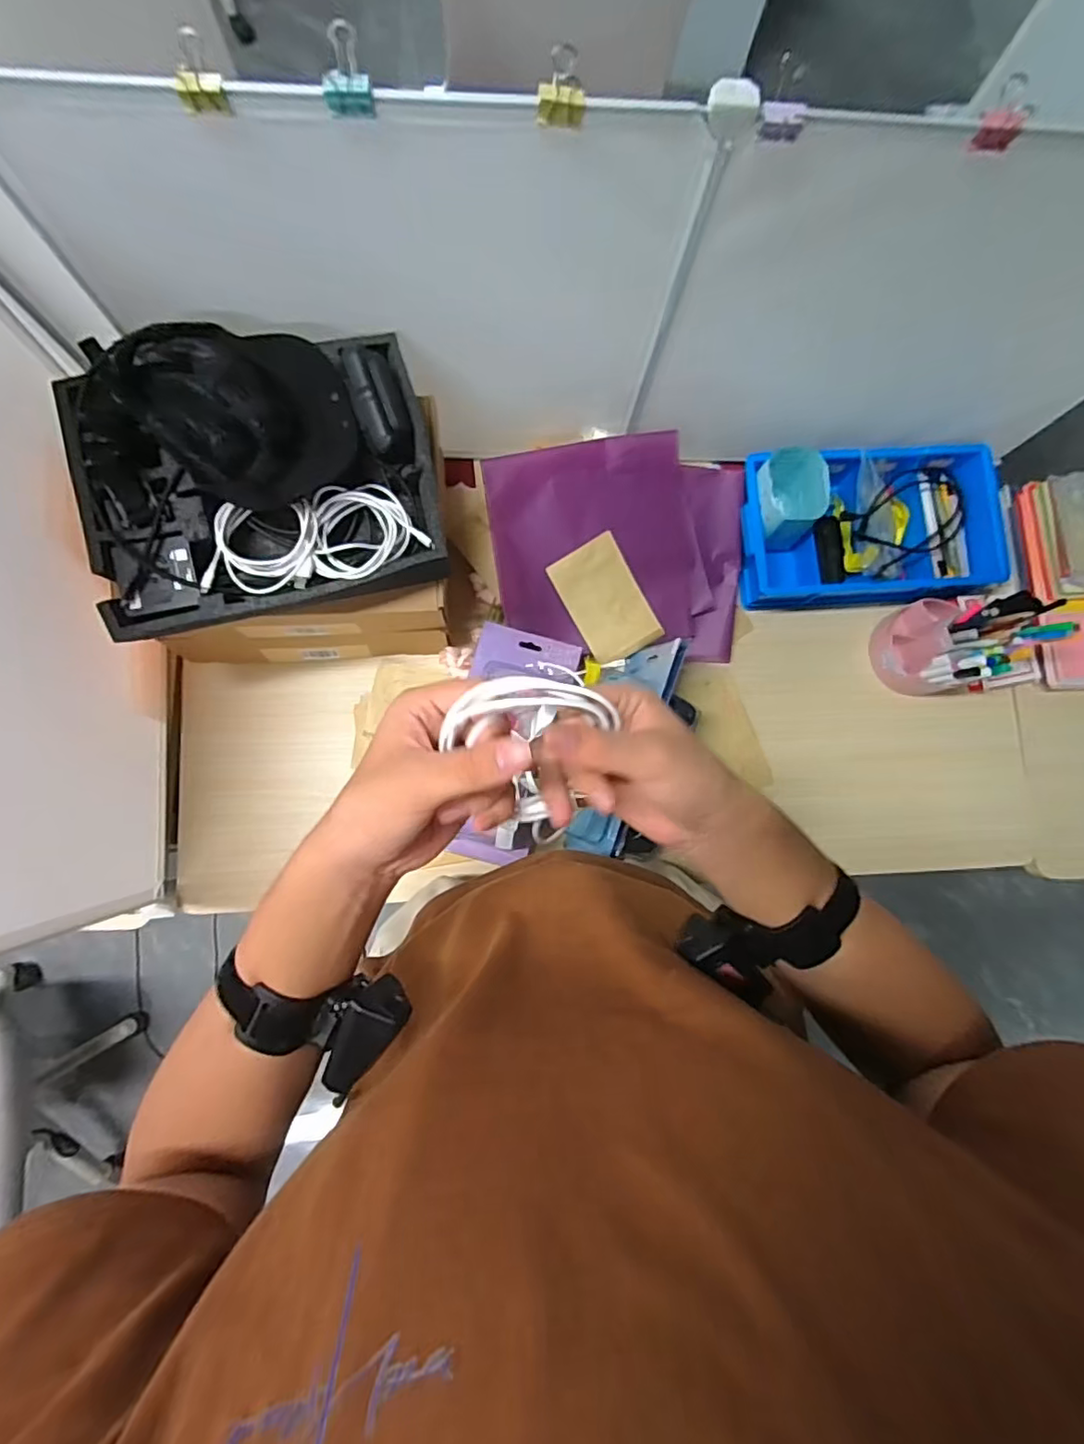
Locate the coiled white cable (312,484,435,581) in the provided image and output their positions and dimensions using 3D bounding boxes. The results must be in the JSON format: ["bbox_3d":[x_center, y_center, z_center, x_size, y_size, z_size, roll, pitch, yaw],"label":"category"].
[{"bbox_3d":[-0.189,-0.200,0.611,0.111,0.021,0.102,-30,85,-6],"label":"coiled white cable"}]

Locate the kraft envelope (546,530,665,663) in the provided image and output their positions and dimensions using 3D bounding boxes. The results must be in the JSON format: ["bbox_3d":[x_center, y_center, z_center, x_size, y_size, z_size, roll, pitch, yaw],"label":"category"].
[{"bbox_3d":[0.087,-0.165,0.802,0.100,0.009,0.153,-29,100,9],"label":"kraft envelope"}]

